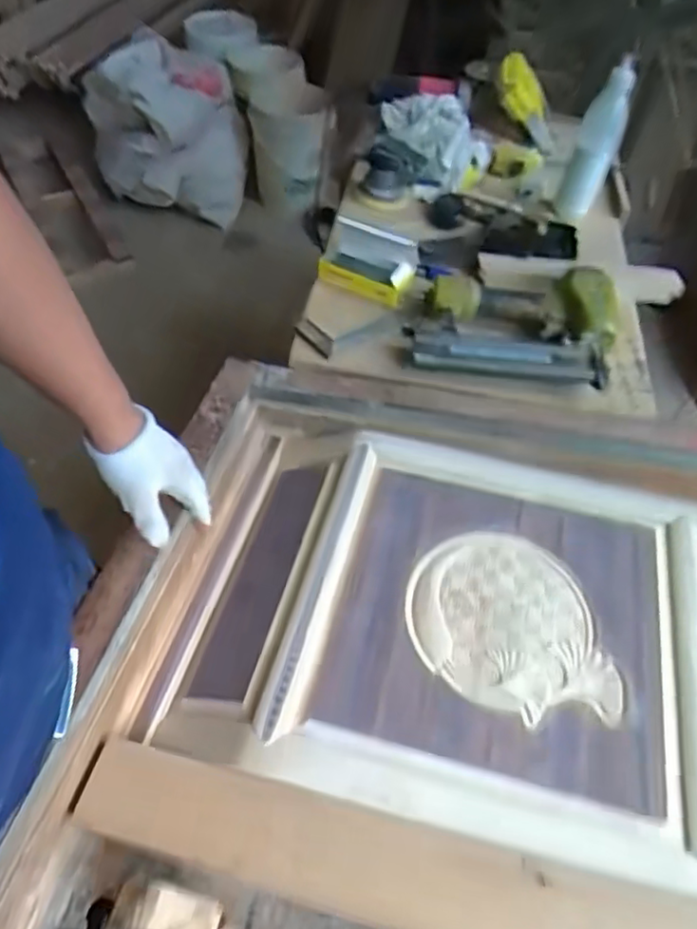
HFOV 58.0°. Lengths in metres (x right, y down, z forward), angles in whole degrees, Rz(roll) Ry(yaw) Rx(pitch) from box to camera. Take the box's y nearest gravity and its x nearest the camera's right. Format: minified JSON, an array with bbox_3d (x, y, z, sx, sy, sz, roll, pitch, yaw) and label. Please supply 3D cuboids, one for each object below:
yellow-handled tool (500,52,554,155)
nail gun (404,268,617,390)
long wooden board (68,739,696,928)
[{"bbox_3d":[0.333,-0.666,1.164,0.058,0.232,0.055,-42,58,16],"label":"yellow-handled tool"},{"bbox_3d":[0.223,-0.188,0.840,0.272,0.057,0.174,9,53,3],"label":"nail gun"},{"bbox_3d":[0.089,0.330,0.479,0.645,0.019,0.076,10,50,11],"label":"long wooden board"}]

